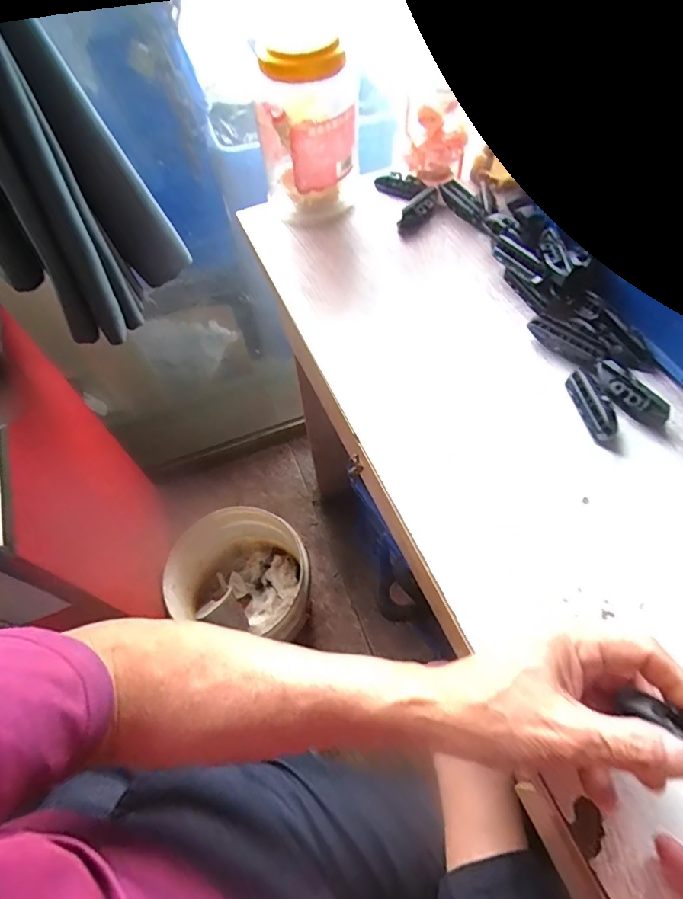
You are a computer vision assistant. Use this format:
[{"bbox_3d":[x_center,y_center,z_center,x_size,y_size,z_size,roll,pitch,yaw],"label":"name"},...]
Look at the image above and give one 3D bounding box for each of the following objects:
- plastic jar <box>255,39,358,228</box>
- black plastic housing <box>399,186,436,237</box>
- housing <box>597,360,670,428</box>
[{"bbox_3d":[-0.036,-0.332,0.516,0.100,0.159,0.085,-9,59,-2],"label":"plastic jar"},{"bbox_3d":[0.092,-0.276,0.559,0.064,0.029,0.019,-40,65,-19],"label":"black plastic housing"},{"bbox_3d":[0.245,-0.048,0.413,0.020,0.018,0.070,-26,61,-12],"label":"housing"}]

